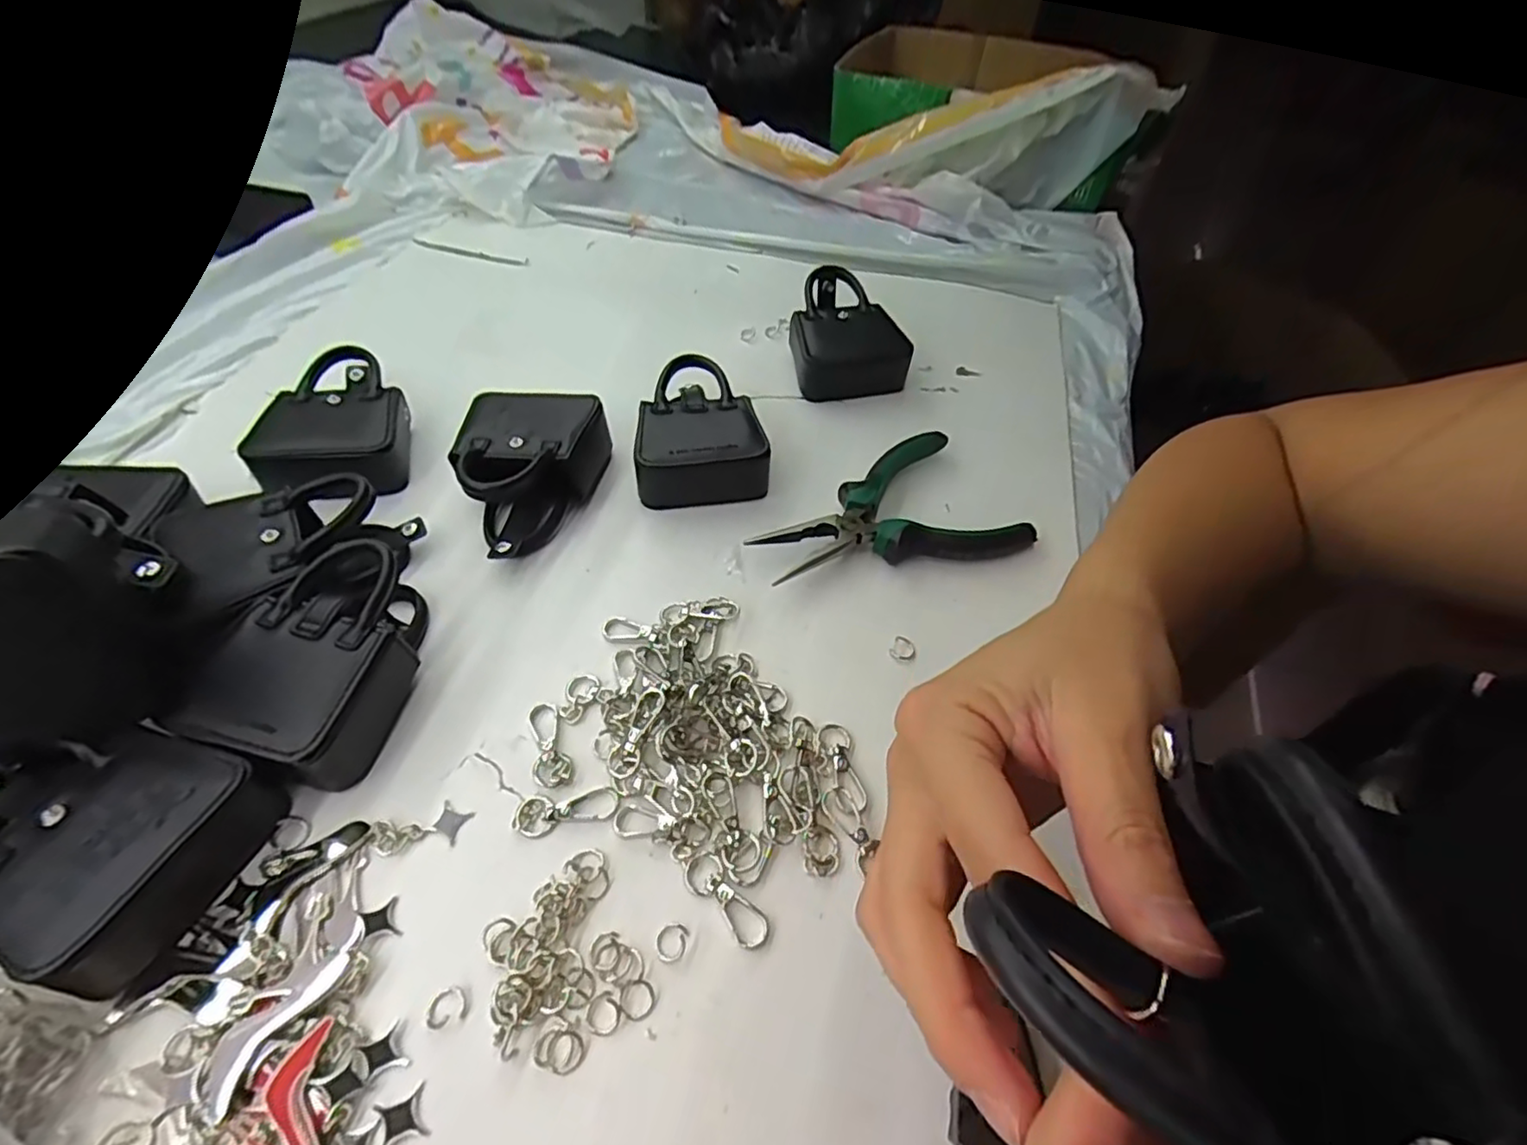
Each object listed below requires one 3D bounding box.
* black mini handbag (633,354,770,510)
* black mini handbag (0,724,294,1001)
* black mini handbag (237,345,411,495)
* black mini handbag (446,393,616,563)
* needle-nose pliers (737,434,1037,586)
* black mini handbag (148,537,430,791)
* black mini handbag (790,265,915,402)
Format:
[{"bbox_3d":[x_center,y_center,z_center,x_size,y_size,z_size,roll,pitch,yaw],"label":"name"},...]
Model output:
[{"bbox_3d":[-0.041,-0.087,0.398,0.074,0.040,0.094,-5,51,-9],"label":"black mini handbag"},{"bbox_3d":[-0.238,0.089,0.233,0.107,0.038,0.078,25,52,15],"label":"black mini handbag"},{"bbox_3d":[-0.250,-0.091,0.388,0.074,0.038,0.104,-5,51,-9],"label":"black mini handbag"},{"bbox_3d":[-0.133,-0.057,0.364,0.075,0.040,0.105,3,50,-2],"label":"black mini handbag"},{"bbox_3d":[0.066,-0.036,0.373,0.149,0.023,0.091,-11,52,-14],"label":"needle-nose pliers"},{"bbox_3d":[-0.188,0.036,0.282,0.077,0.040,0.105,15,50,8],"label":"black mini handbag"},{"bbox_3d":[0.055,-0.172,0.469,0.078,0.051,0.094,-6,51,-10],"label":"black mini handbag"}]

